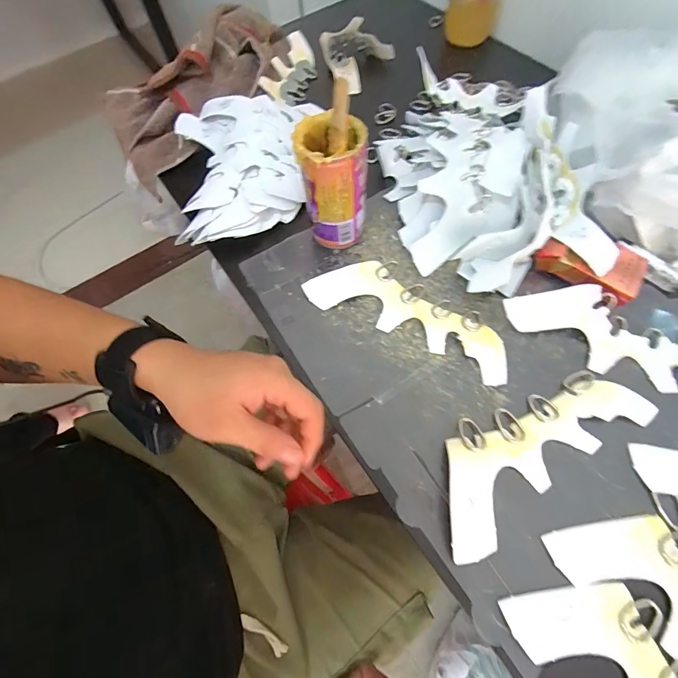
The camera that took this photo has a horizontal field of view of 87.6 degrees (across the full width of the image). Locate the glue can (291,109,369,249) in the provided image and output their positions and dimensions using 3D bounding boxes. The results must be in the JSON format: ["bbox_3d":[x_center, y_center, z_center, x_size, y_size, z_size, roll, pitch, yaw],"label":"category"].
[{"bbox_3d":[-0.005,-0.160,0.371,0.066,0.134,0.065,-4,63,1],"label":"glue can"}]

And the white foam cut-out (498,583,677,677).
[{"bbox_3d":[0.213,0.250,0.228,0.081,0.008,0.206,-36,67,-14],"label":"white foam cut-out"}]

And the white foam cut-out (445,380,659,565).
[{"bbox_3d":[0.166,0.094,0.306,0.210,0.011,0.077,-32,66,-12],"label":"white foam cut-out"}]

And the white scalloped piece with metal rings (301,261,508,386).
[{"bbox_3d":[0.073,-0.028,0.372,0.216,0.012,0.071,28,68,16],"label":"white scalloped piece with metal rings"}]

